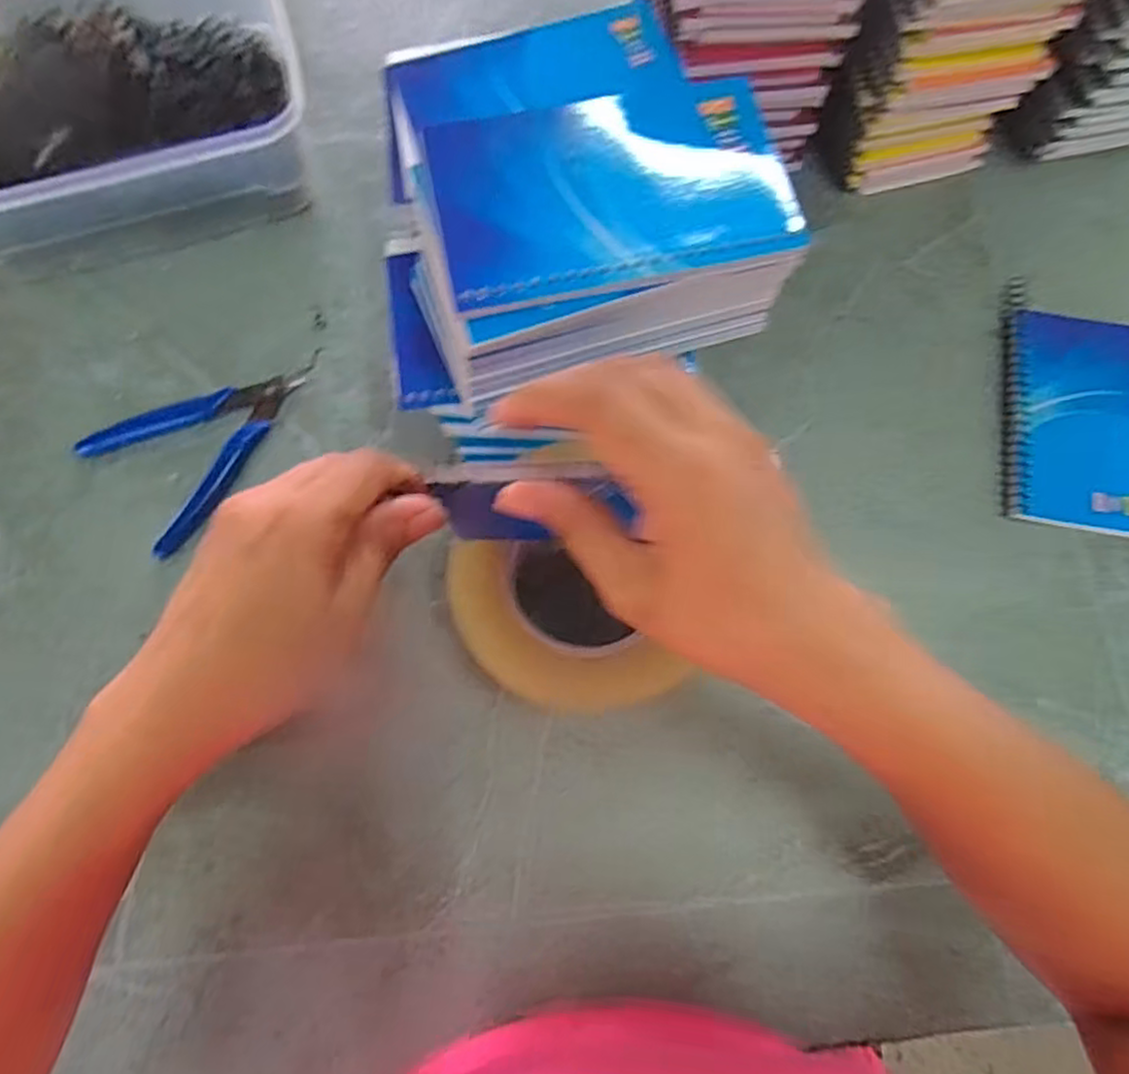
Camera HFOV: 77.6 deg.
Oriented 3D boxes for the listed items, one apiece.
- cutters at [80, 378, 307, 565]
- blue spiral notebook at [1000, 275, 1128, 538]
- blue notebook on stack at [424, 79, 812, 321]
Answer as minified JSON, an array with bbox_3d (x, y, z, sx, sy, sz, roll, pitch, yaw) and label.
[{"bbox_3d":[-0.208,-0.059,0.394,0.074,0.014,0.120,38,77,11],"label":"cutters"},{"bbox_3d":[0.292,-0.074,0.397,0.083,0.012,0.144,9,73,4],"label":"blue spiral notebook"},{"bbox_3d":[0.018,-0.131,0.263,0.130,0.010,0.079,-13,75,-5],"label":"blue notebook on stack"}]

